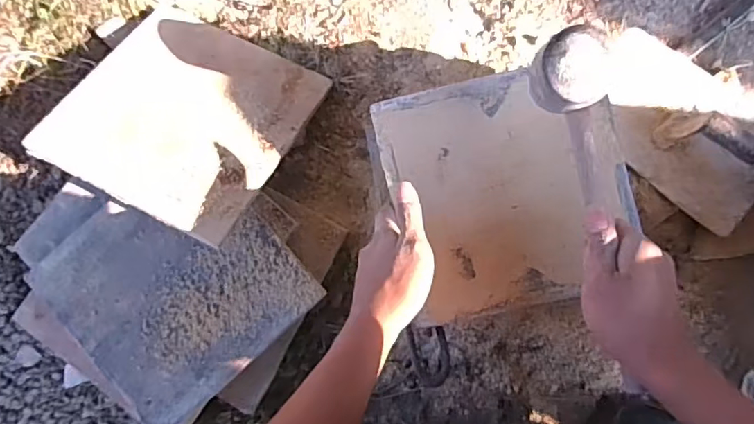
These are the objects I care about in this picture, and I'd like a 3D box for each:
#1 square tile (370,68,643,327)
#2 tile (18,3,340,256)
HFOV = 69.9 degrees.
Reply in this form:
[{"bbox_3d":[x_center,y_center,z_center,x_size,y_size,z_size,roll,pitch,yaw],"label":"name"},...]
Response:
[{"bbox_3d":[0.126,-0.019,0.524,0.223,0.009,0.223,-12,89,6],"label":"square tile"},{"bbox_3d":[-0.216,-0.113,0.622,0.237,0.012,0.246,26,63,3],"label":"tile"}]

